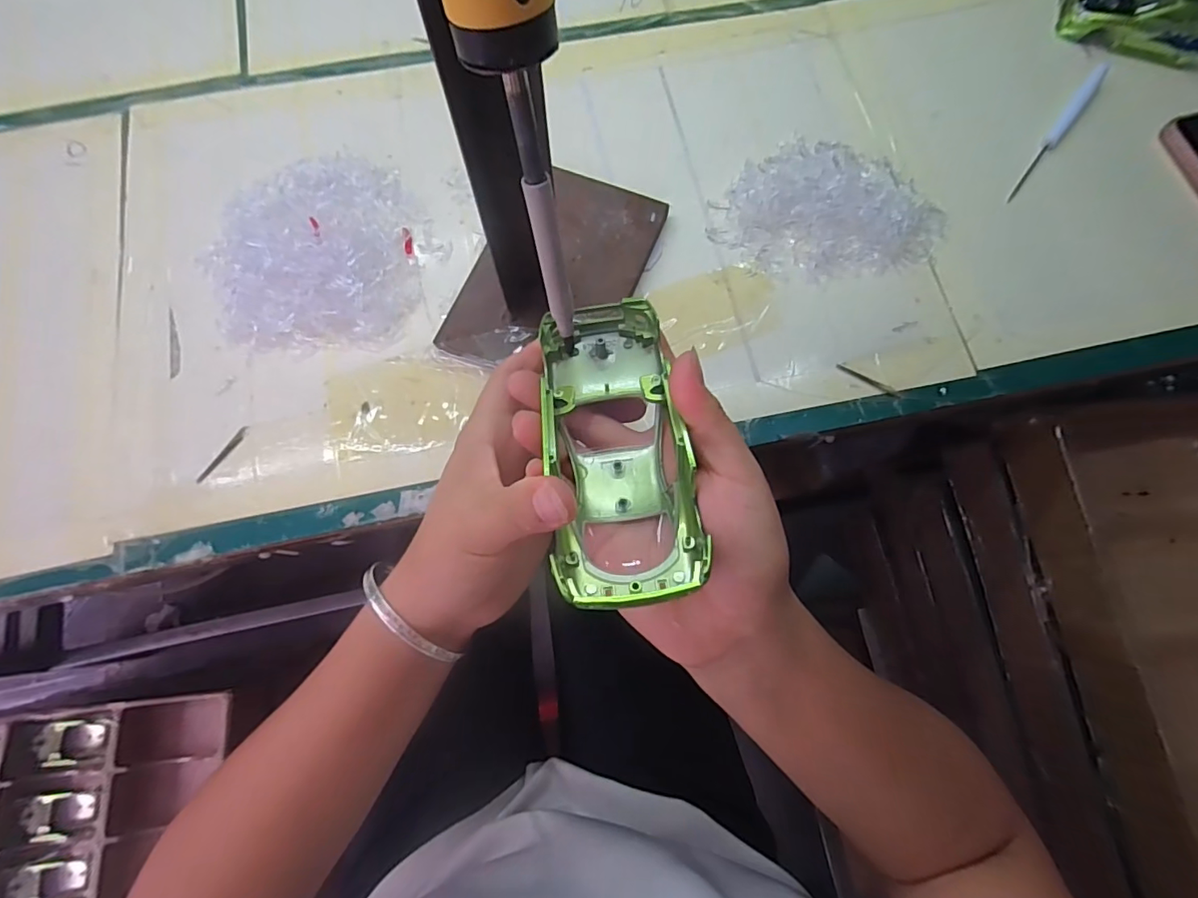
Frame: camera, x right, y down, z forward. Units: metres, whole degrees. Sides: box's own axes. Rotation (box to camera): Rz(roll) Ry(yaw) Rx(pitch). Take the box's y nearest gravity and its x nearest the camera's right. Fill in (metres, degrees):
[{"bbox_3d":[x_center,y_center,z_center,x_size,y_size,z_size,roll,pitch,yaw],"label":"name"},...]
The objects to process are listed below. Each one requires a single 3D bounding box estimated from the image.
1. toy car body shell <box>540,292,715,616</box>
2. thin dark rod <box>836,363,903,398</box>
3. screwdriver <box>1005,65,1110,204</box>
[{"bbox_3d":[0.007,-0.002,0.213,0.054,0.035,0.135,-5,59,-3],"label":"toy car body shell"},{"bbox_3d":[0.166,-0.042,0.320,0.042,0.004,0.004,32,76,7],"label":"thin dark rod"},{"bbox_3d":[0.323,-0.225,0.368,0.011,0.010,0.139,39,77,9],"label":"screwdriver"}]

